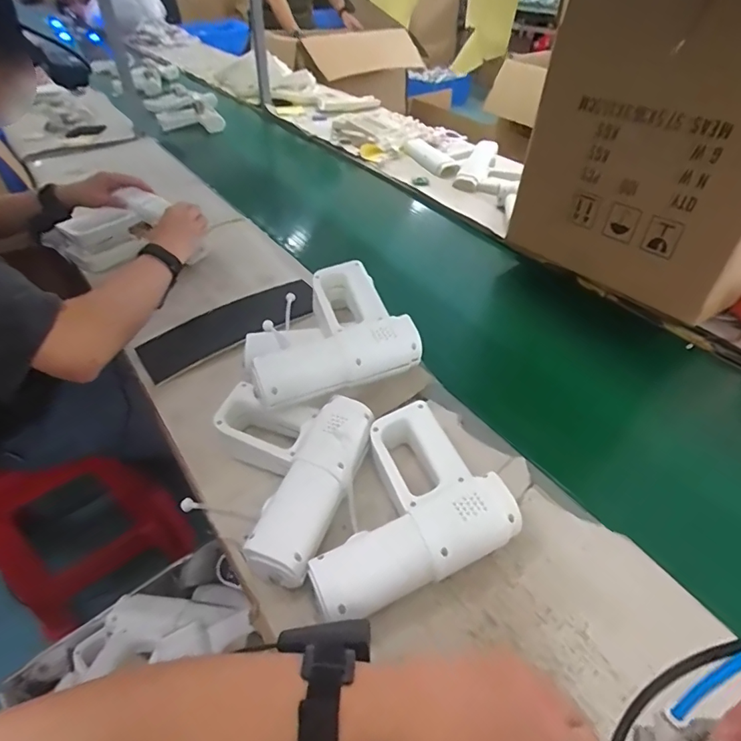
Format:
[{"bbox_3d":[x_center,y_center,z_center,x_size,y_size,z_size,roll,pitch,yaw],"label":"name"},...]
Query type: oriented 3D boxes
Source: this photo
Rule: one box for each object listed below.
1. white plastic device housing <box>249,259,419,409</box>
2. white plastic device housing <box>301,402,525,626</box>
[{"bbox_3d":[-0.064,-0.049,0.622,0.211,0.074,0.184,-17,46,-17],"label":"white plastic device housing"},{"bbox_3d":[0.022,0.137,0.498,0.206,0.057,0.186,-17,46,-17],"label":"white plastic device housing"}]

